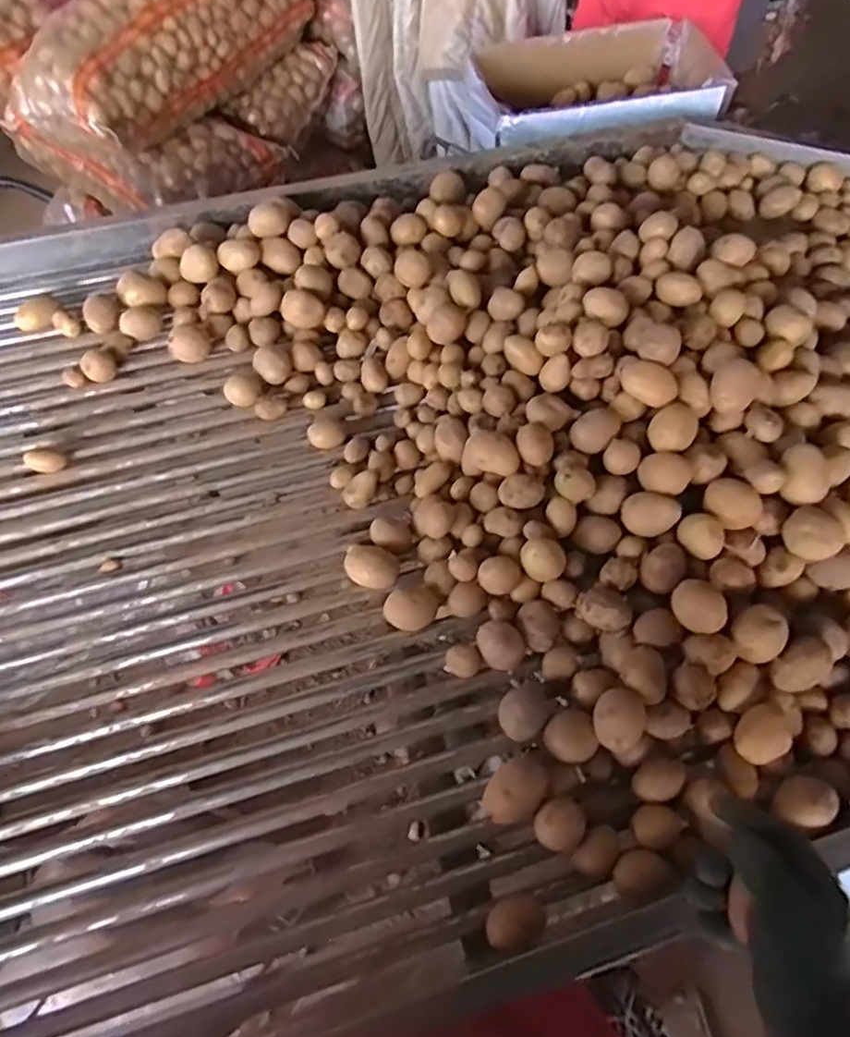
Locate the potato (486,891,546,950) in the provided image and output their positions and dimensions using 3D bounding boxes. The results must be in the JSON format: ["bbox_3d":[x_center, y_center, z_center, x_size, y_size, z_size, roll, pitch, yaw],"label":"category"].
[{"bbox_3d":[0.071,0.320,0.501,0.046,0.030,0.034,-11,60,-3],"label":"potato"}]

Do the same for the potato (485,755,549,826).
[{"bbox_3d":[0.078,0.236,0.538,0.043,0.044,0.056,35,68,20],"label":"potato"}]

